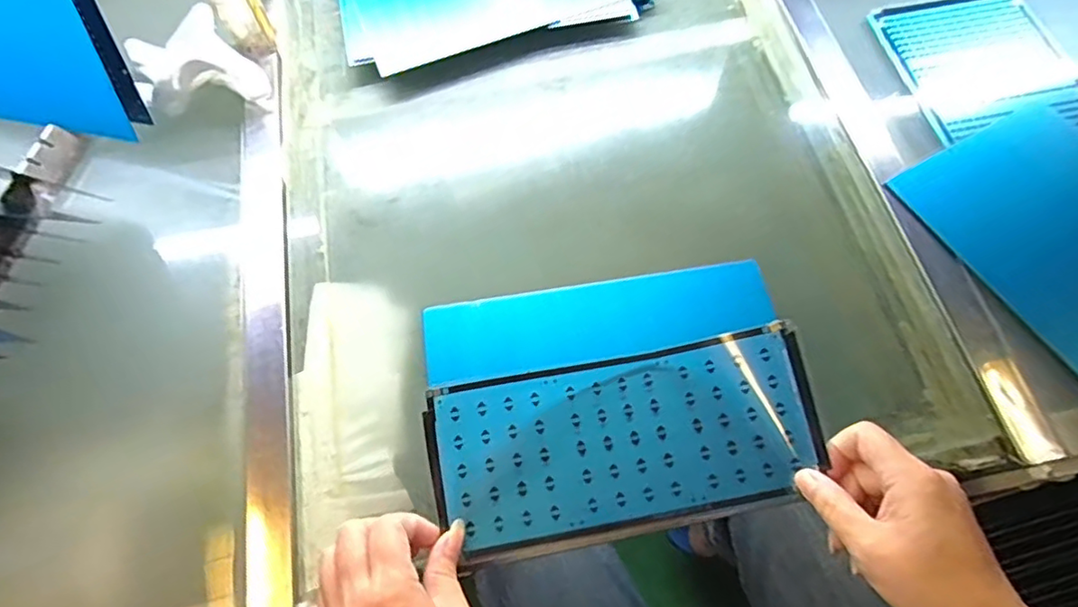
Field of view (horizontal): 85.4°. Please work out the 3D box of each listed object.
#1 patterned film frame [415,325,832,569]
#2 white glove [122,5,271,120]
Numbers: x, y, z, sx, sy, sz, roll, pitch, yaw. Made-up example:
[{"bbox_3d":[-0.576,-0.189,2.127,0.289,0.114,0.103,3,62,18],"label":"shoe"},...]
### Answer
[{"bbox_3d":[0.055,0.086,0.379,0.241,0.037,0.113,-11,69,-3],"label":"patterned film frame"},{"bbox_3d":[-0.289,-0.202,0.494,0.098,0.053,0.055,-12,67,-4],"label":"white glove"}]

